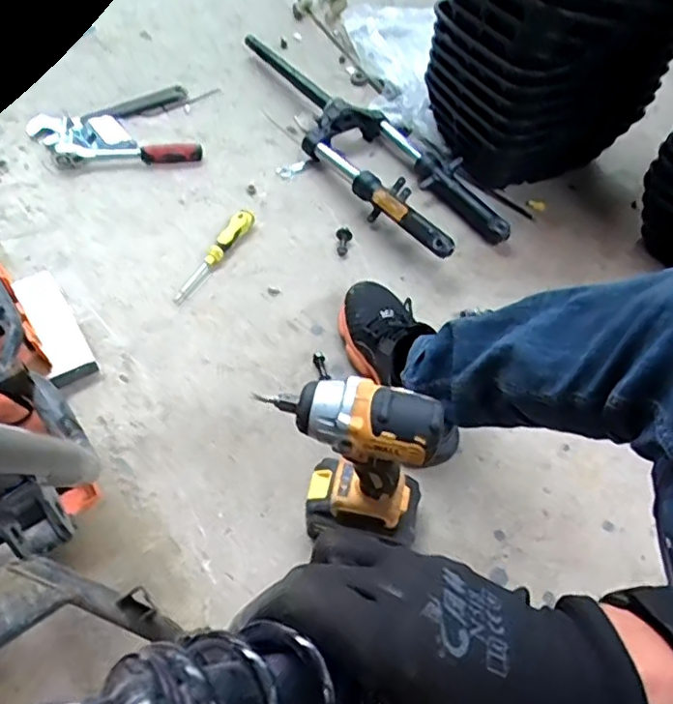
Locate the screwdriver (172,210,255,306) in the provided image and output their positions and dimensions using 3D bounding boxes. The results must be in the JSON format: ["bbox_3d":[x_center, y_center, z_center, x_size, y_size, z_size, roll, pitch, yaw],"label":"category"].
[{"bbox_3d":[-0.189,-0.151,0.948,0.032,0.031,0.196,23,56,13],"label":"screwdriver"}]

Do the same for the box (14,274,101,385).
[{"bbox_3d":[-0.387,-0.036,0.845,0.057,0.031,0.192,-25,59,-20],"label":"box"}]

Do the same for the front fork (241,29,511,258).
[{"bbox_3d":[0.032,-0.408,1.120,0.198,0.071,0.709,-25,59,-20],"label":"front fork"}]

